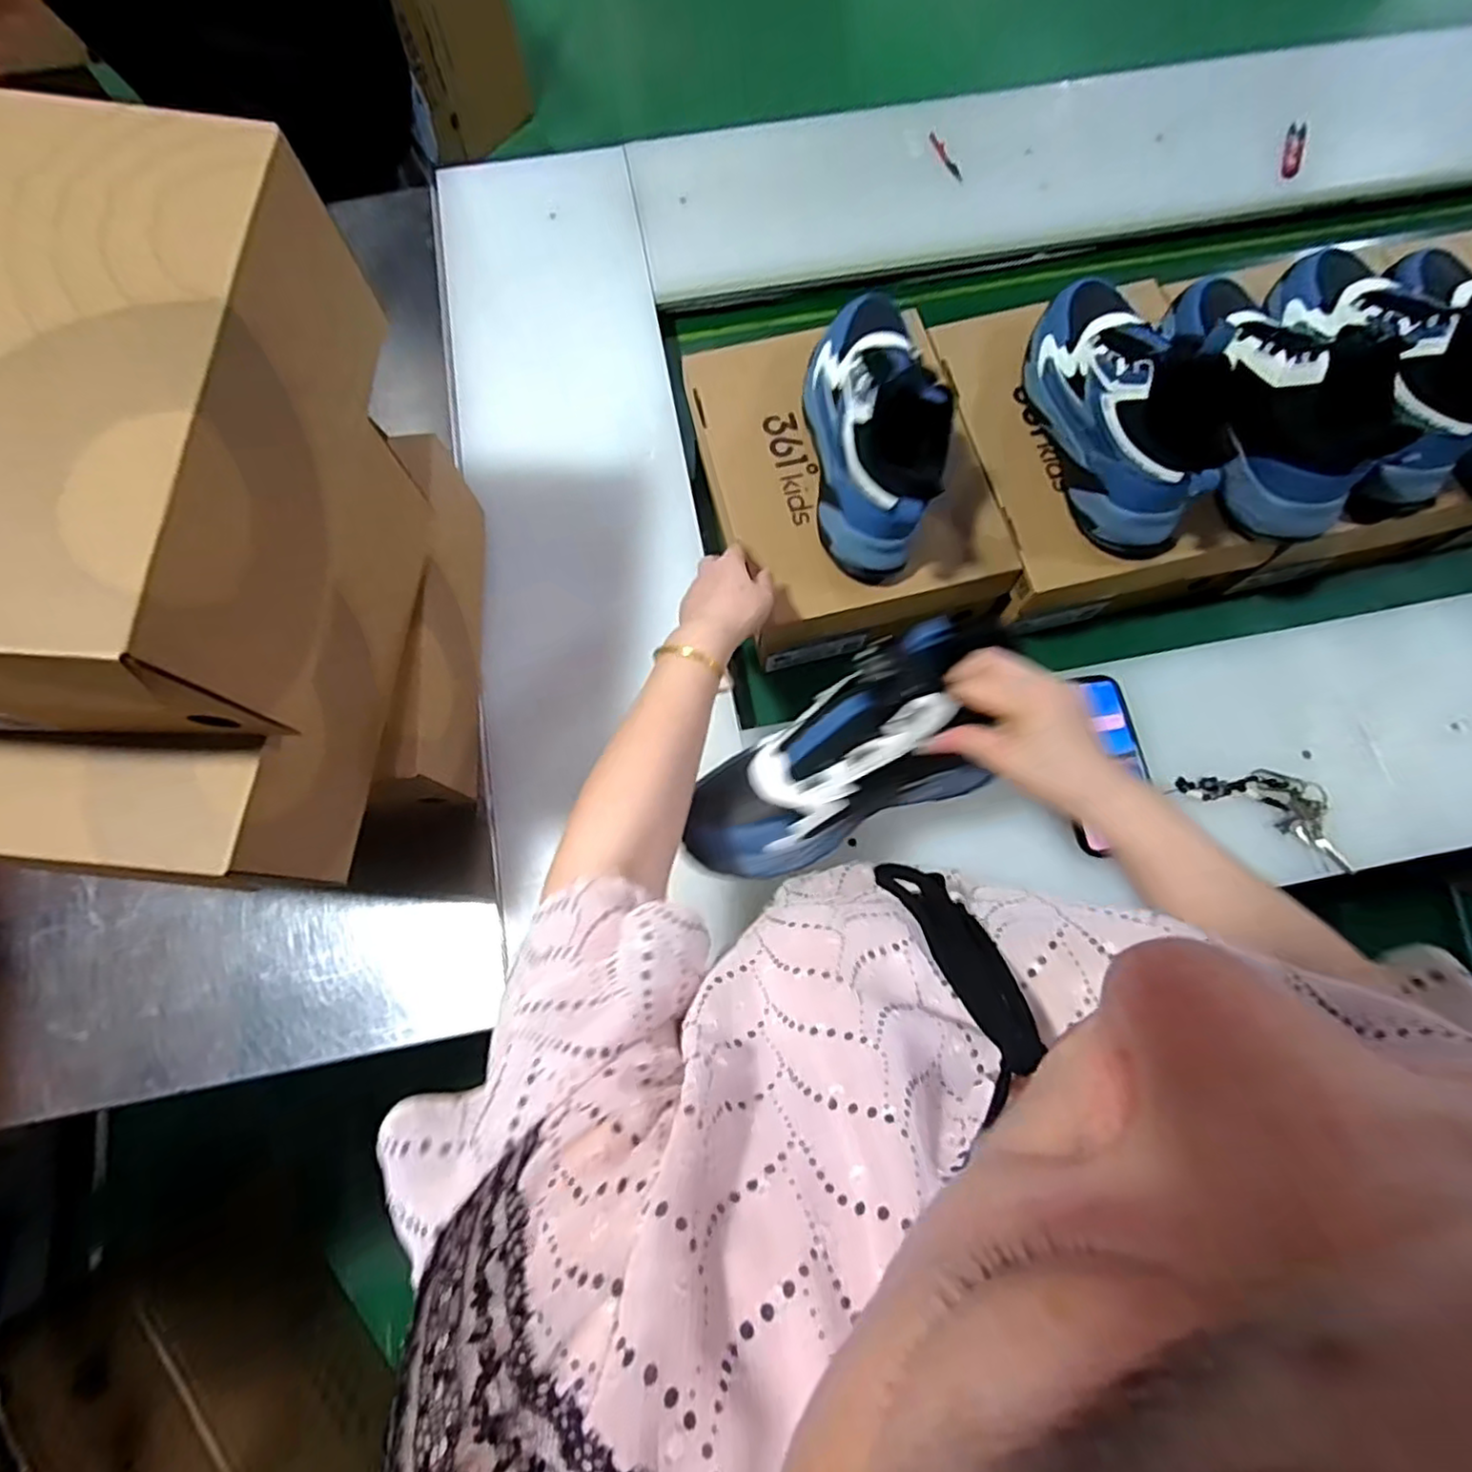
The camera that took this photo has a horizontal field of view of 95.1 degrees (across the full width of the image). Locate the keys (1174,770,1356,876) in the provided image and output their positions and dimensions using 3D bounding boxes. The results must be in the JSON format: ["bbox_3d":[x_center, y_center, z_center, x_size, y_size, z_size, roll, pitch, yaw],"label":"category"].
[{"bbox_3d":[0.508,0.063,0.641,0.168,0.020,0.060,27,77,6],"label":"keys"}]

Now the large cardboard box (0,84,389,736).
[{"bbox_3d":[-0.371,-0.165,0.360,0.245,0.144,0.301,2,76,0],"label":"large cardboard box"}]

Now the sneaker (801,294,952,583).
[{"bbox_3d":[0.118,-0.279,0.581,0.093,0.143,0.251,-1,76,-1],"label":"sneaker"}]

